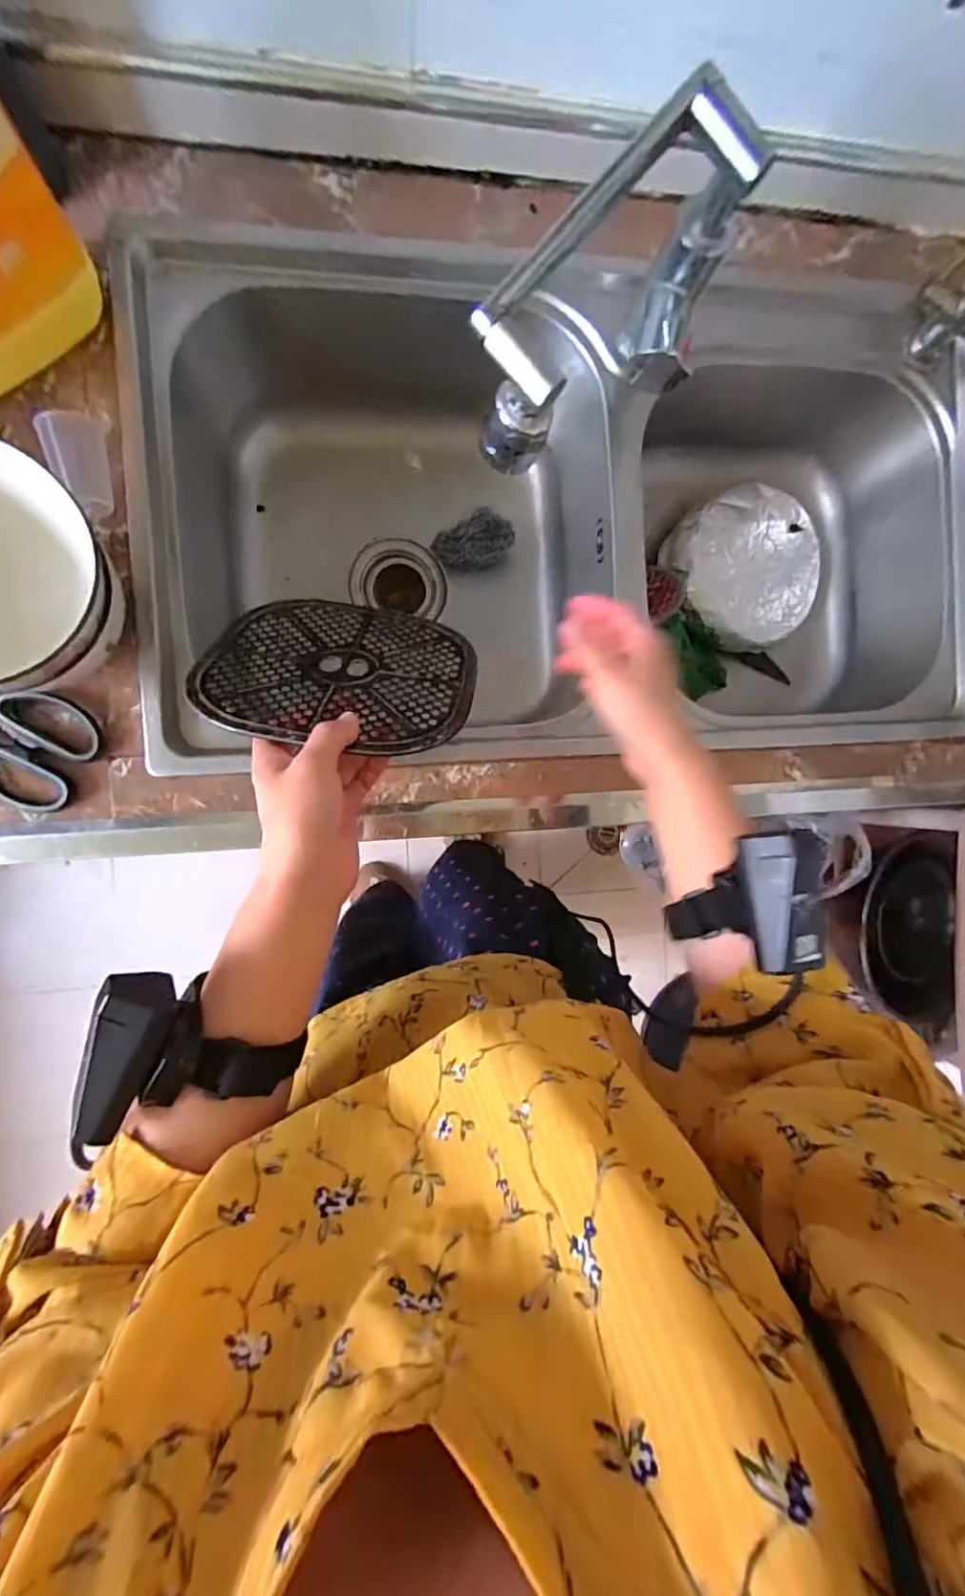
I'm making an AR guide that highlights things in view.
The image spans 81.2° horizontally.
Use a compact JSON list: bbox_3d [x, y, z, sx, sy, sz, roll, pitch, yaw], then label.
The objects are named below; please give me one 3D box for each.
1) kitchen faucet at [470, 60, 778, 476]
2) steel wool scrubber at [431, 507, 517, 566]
[{"bbox_3d":[0.077,-0.346,0.415,0.212,0.164,0.095,-38,97,-5],"label":"kitchen faucet"},{"bbox_3d":[-0.009,-0.288,0.634,0.079,0.046,0.048,-20,95,-7],"label":"steel wool scrubber"}]

